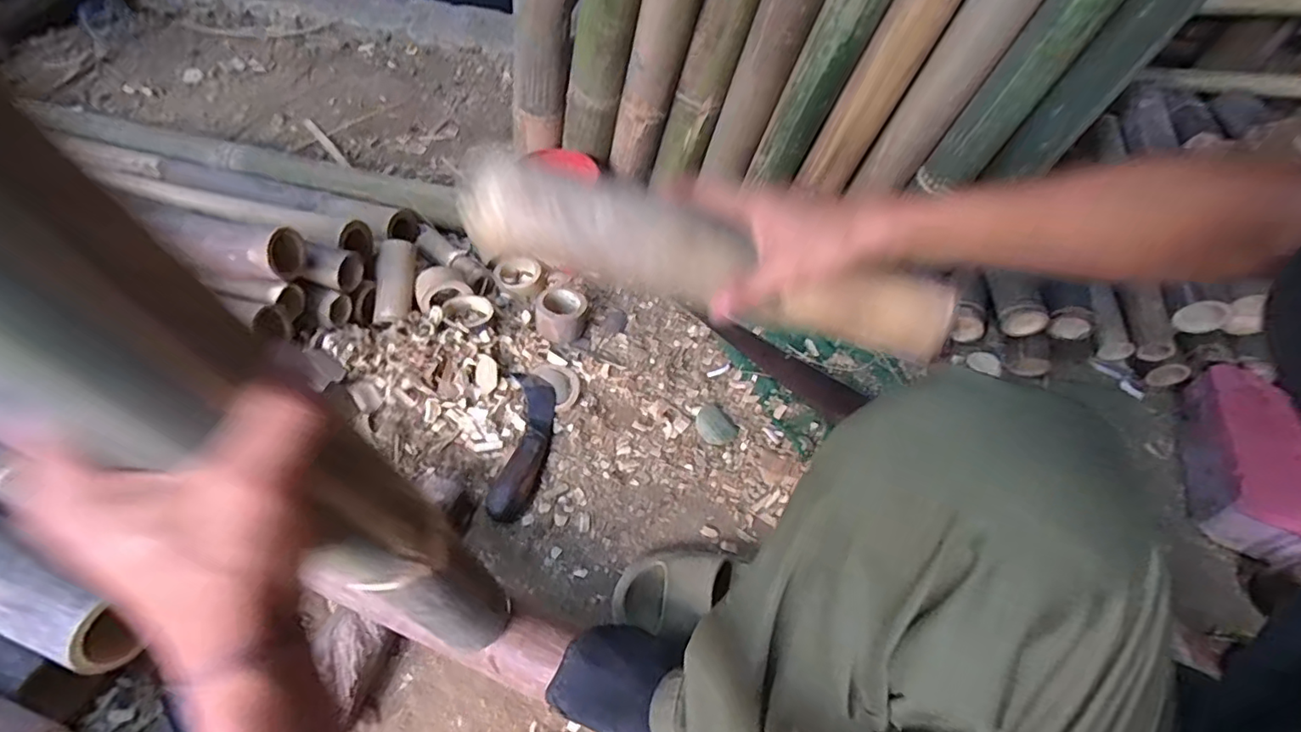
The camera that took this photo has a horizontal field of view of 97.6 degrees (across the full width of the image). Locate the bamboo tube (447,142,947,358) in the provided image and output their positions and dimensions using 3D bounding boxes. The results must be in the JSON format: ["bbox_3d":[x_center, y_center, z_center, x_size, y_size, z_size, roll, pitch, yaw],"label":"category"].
[{"bbox_3d":[0.043,-0.082,0.414,0.347,0.061,0.064,17,53,-1],"label":"bamboo tube"}]

